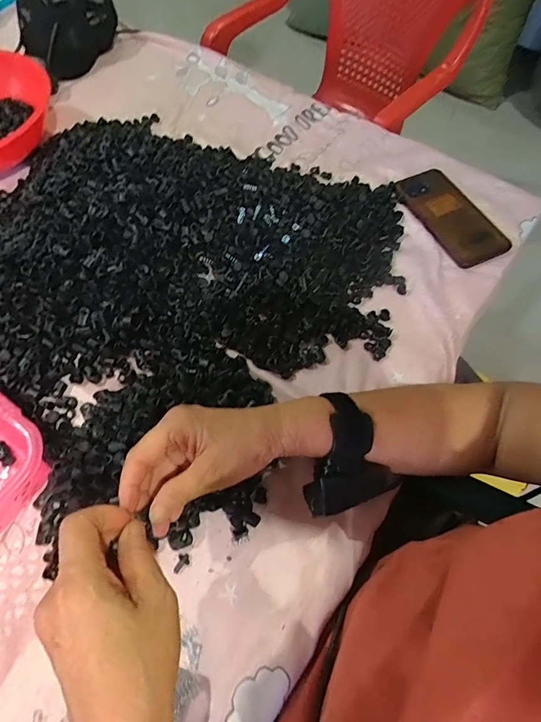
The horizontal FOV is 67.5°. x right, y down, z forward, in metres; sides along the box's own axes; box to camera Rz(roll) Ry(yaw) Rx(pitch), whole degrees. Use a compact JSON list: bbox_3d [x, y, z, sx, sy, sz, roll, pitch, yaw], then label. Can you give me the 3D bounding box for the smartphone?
[{"bbox_3d":[0.240,-0.196,0.540,0.088,0.010,0.161,-25,65,-10],"label":"smartphone"}]

